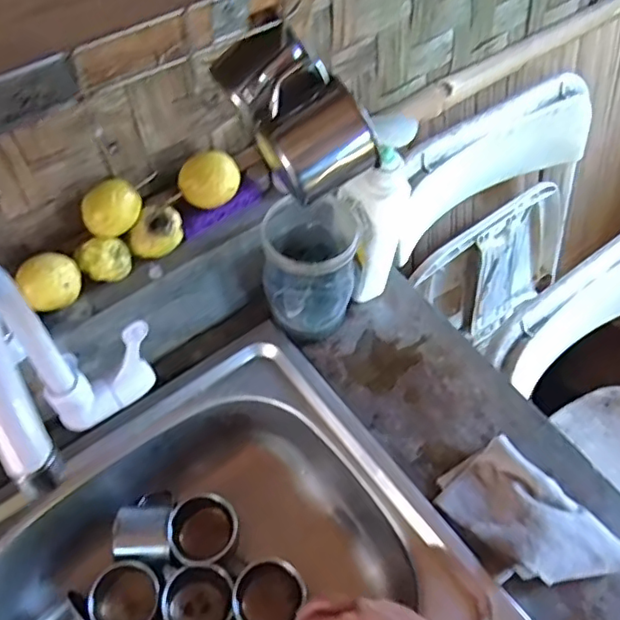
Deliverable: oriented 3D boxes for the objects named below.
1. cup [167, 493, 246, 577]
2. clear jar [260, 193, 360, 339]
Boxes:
[{"bbox_3d":[-0.114,0.250,0.651,0.070,0.080,0.072,1,58,-1],"label":"cup"},{"bbox_3d":[0.002,-0.049,0.643,0.097,0.137,0.103,1,58,-1],"label":"clear jar"}]

